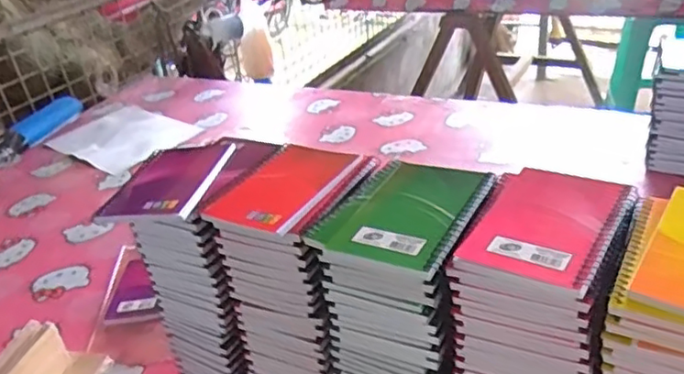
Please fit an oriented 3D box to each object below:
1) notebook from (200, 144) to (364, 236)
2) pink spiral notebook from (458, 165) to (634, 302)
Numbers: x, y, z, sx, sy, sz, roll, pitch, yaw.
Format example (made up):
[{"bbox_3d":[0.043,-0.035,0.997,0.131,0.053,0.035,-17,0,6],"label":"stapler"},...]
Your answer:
[{"bbox_3d":[-0.052,-0.004,0.536,0.096,0.014,0.125,11,35,29],"label":"notebook"},{"bbox_3d":[0.145,0.024,0.427,0.086,0.008,0.127,14,37,32],"label":"pink spiral notebook"}]

